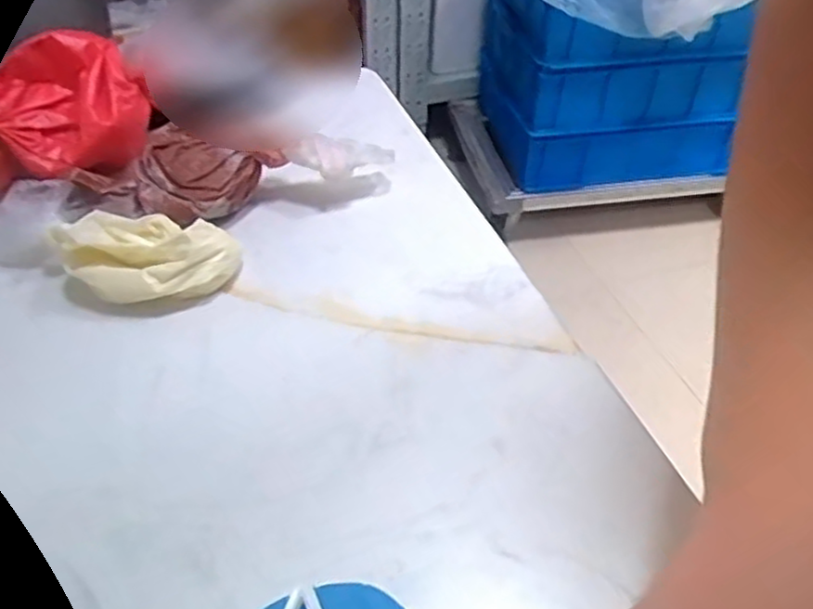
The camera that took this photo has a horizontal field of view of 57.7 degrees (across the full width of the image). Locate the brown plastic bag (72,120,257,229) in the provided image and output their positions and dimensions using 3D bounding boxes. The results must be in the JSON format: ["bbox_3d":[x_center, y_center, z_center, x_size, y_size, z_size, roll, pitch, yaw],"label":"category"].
[{"bbox_3d":[-0.139,-0.074,0.426,0.098,0.040,0.059,2,43,1],"label":"brown plastic bag"}]

